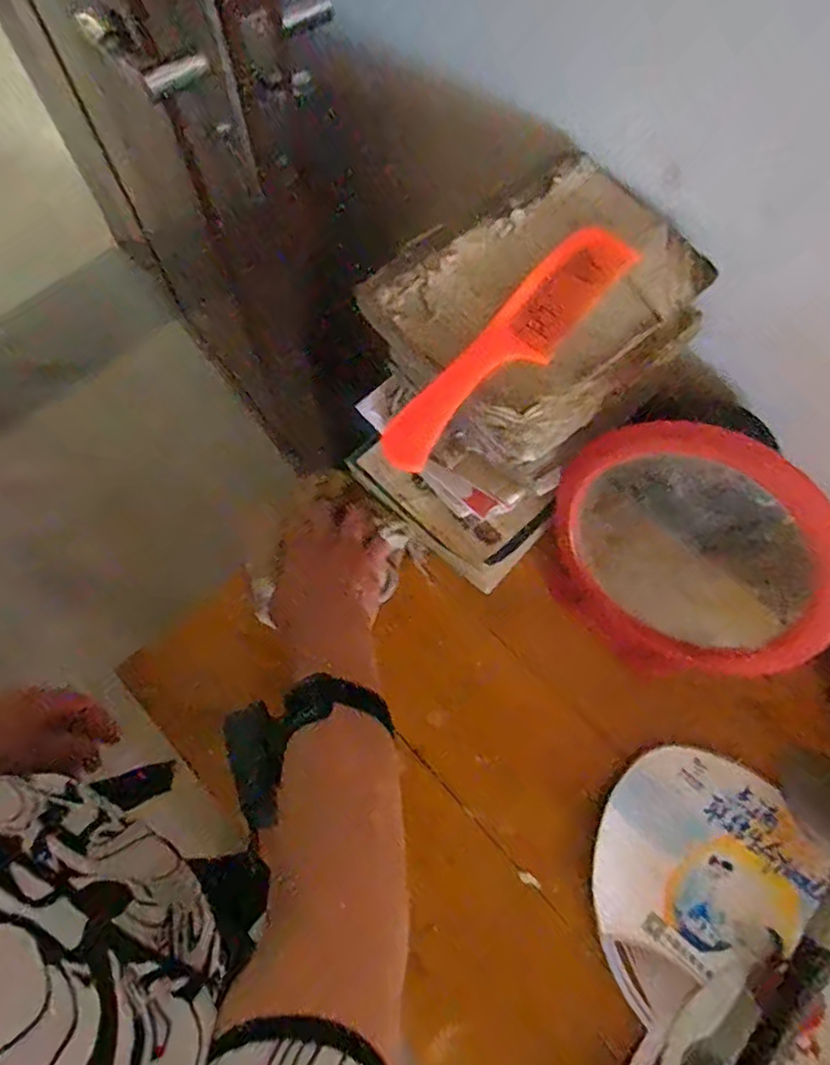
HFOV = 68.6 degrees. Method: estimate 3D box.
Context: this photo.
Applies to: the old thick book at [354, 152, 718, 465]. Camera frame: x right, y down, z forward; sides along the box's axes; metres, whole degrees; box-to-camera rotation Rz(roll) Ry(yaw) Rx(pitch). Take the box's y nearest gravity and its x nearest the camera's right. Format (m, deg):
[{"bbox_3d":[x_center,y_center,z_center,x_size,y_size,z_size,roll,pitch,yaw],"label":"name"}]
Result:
[{"bbox_3d":[0.087,-0.149,0.430,0.211,0.077,0.145,-37,74,-14],"label":"old thick book"}]

